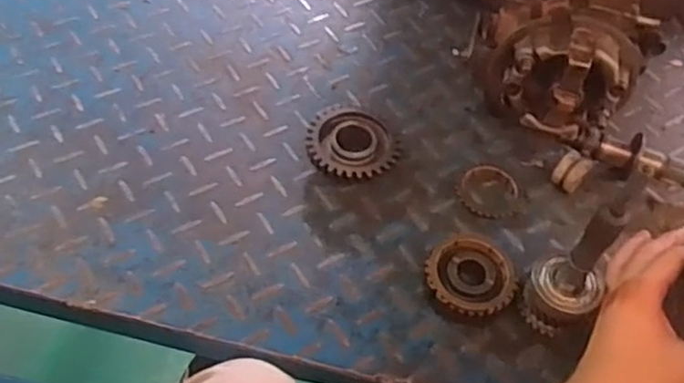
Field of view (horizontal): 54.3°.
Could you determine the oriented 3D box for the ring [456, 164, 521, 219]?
[{"bbox_3d":[0.129,0.000,0.582,0.060,0.013,0.055,1,57,-2],"label":"ring"}]

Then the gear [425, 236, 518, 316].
[{"bbox_3d":[0.099,0.068,0.518,0.069,0.027,0.065,1,57,-2],"label":"gear"}]

